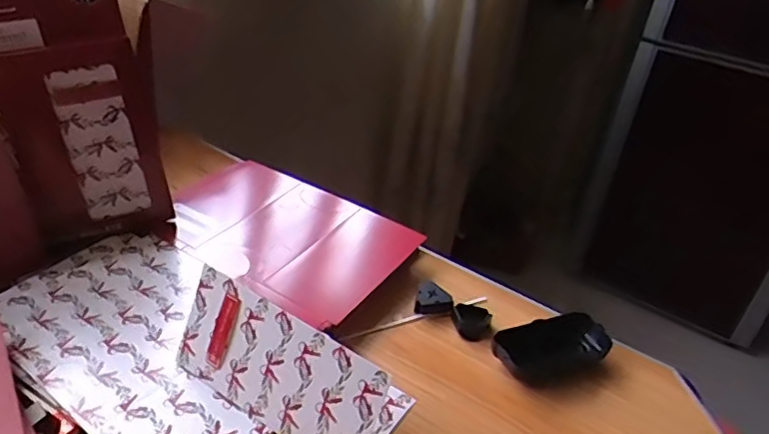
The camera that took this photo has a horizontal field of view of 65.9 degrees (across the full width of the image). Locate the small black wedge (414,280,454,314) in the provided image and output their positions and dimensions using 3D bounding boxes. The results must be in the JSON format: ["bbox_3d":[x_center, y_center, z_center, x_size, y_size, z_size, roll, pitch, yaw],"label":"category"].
[{"bbox_3d":[0.050,0.084,0.595,0.036,0.022,0.033,10,31,6],"label":"small black wedge"}]

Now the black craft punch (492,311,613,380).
[{"bbox_3d":[0.153,0.122,0.550,0.110,0.030,0.047,-9,34,-24],"label":"black craft punch"}]

